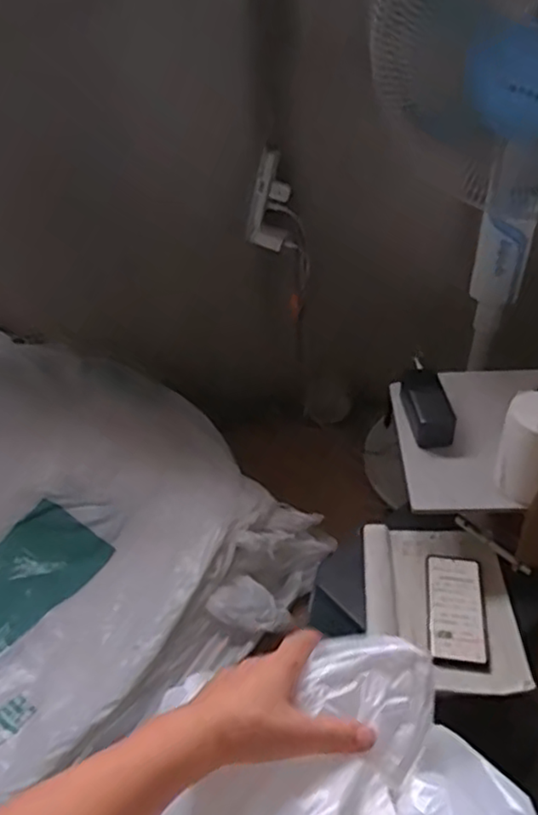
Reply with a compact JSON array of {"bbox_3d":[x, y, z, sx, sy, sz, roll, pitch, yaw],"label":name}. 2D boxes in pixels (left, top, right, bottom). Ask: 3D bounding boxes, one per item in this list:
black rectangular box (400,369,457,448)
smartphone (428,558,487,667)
[{"bbox_3d":[0.237,-0.005,1.042,0.060,0.048,0.145,-6,39,-5],"label":"black rectangular box"},{"bbox_3d":[0.251,0.268,0.913,0.072,0.012,0.160,5,39,8],"label":"smartphone"}]

